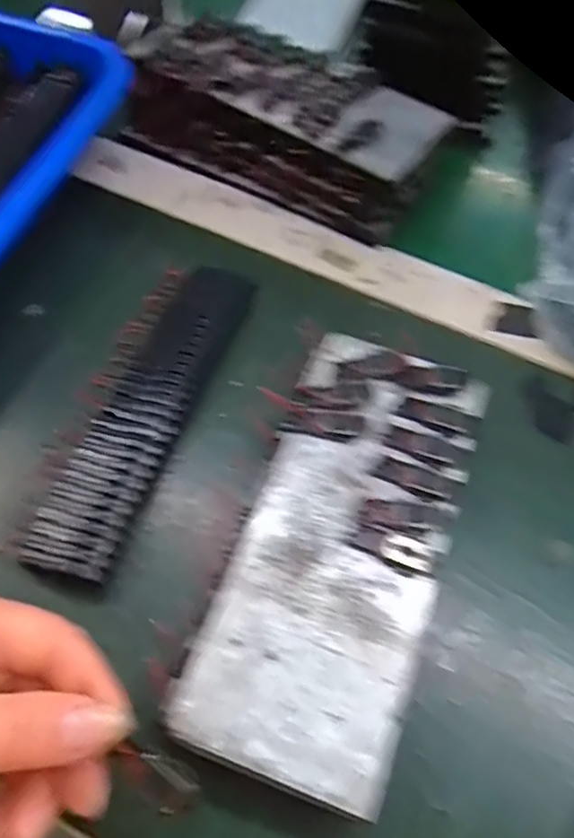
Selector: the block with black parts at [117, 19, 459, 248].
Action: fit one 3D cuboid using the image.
[{"bbox_3d":[-0.003,-0.189,0.411,0.199,0.046,0.100,23,63,11],"label":"block with black parts"}]

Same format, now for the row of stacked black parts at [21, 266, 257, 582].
[{"bbox_3d":[-0.068,-0.006,0.328,0.042,0.022,0.184,19,62,9],"label":"row of stacked black parts"}]

